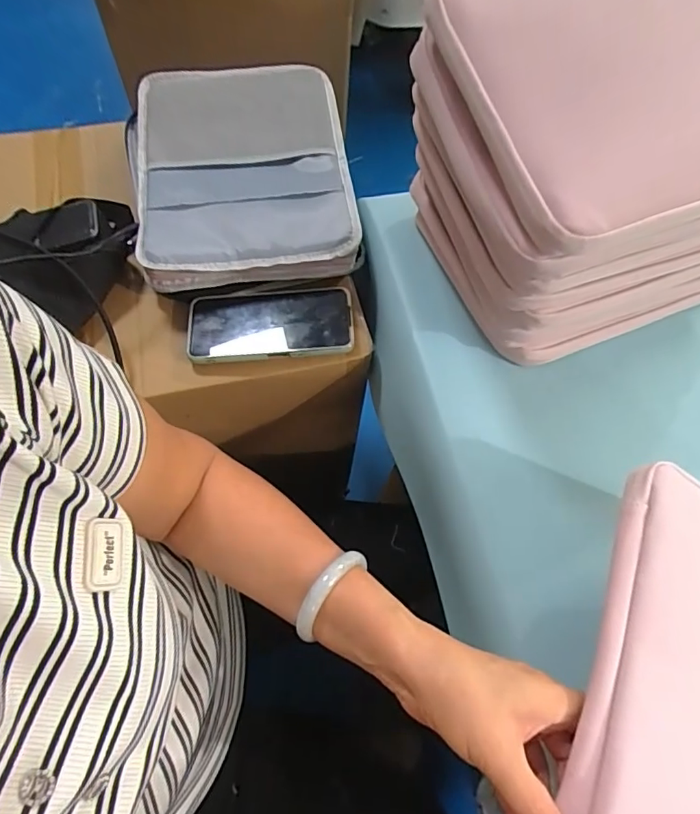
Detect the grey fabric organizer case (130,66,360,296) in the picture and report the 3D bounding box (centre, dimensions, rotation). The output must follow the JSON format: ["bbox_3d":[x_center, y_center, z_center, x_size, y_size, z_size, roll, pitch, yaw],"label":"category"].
[{"bbox_3d":[-0.119,-0.266,0.562,0.230,0.052,0.283,-10,66,-8],"label":"grey fabric organizer case"}]

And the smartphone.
[{"bbox_3d":[-0.080,-0.086,0.510,0.162,0.016,0.082,-2,65,-4],"label":"smartphone"}]

